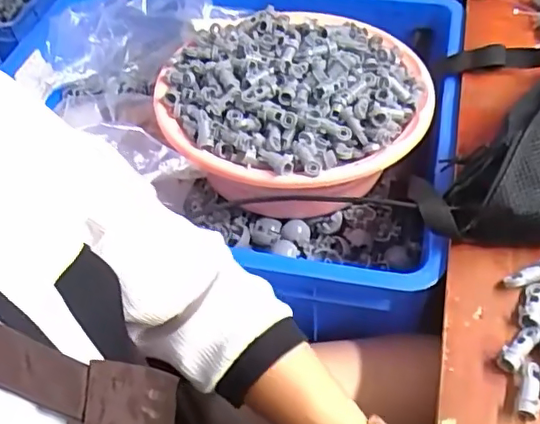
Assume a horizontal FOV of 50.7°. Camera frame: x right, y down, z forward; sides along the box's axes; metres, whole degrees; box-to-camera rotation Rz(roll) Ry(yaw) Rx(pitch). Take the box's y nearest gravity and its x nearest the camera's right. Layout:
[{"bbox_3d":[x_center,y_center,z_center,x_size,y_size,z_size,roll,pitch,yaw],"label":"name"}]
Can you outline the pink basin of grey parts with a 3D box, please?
[{"bbox_3d":[0.029,-0.145,0.742,0.341,0.117,0.394,4,51,8],"label":"pink basin of grey parts"}]

